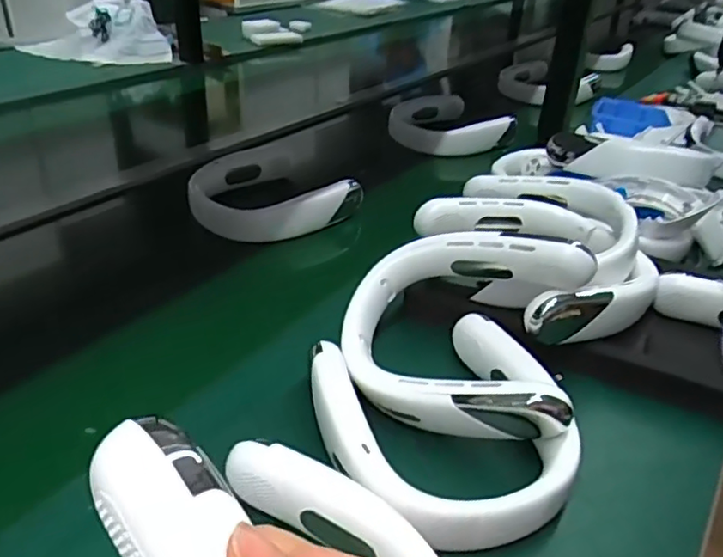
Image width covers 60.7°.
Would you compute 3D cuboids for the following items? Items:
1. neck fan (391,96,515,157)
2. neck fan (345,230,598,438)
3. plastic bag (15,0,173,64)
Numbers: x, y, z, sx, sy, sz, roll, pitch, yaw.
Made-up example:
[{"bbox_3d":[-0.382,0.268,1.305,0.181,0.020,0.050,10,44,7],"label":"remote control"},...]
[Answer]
[{"bbox_3d":[0.163,-0.288,1.152,0.234,0.073,0.168,8,33,4],"label":"neck fan"},{"bbox_3d":[0.083,0.045,0.531,0.204,0.058,0.190,1,51,29],"label":"neck fan"},{"bbox_3d":[-0.637,-0.592,1.480,0.320,0.110,0.270,-18,40,-32],"label":"plastic bag"}]

